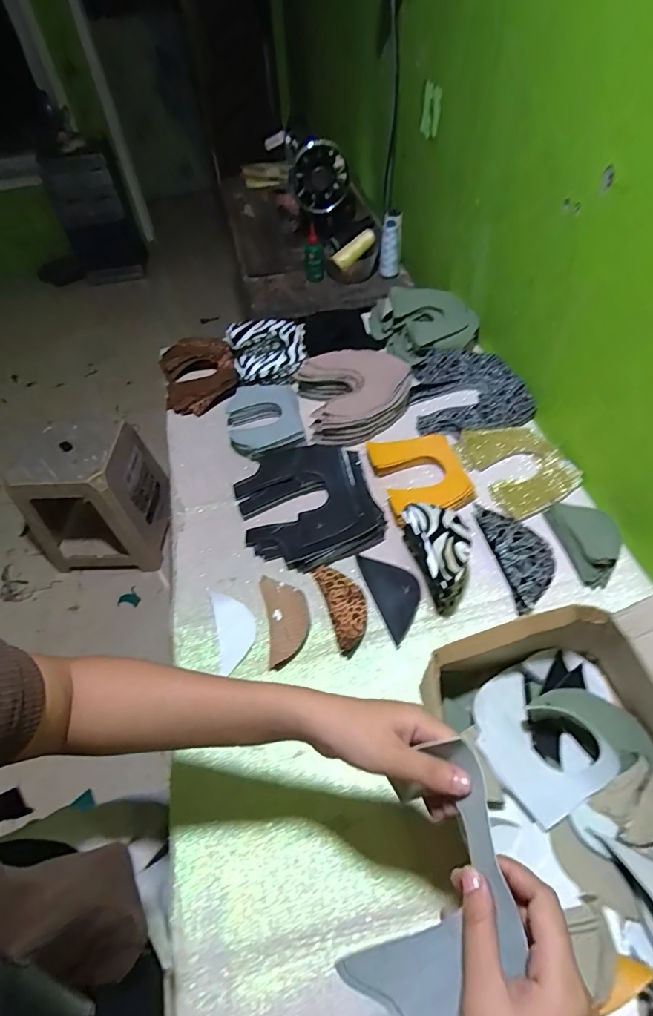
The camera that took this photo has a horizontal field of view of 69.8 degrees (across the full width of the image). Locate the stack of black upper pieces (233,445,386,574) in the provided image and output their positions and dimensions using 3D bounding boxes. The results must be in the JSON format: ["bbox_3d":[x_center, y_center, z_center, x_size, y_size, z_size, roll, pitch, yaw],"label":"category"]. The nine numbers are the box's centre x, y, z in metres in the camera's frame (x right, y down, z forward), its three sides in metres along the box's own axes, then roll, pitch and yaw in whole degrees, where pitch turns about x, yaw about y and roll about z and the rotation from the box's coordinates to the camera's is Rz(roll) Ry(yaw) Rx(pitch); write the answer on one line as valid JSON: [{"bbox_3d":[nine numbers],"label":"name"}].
[{"bbox_3d":[-0.031,-0.010,0.683,0.185,0.037,0.206,-15,54,-7],"label":"stack of black upper pieces"}]

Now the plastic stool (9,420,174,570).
[{"bbox_3d":[-0.710,-0.034,1.428,0.336,0.386,0.315,-6,53,-1],"label":"plastic stool"}]

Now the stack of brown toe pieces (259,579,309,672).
[{"bbox_3d":[-0.049,0.138,0.586,0.055,0.013,0.114,-10,53,-4],"label":"stack of brown toe pieces"}]

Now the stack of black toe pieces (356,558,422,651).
[{"bbox_3d":[0.088,0.105,0.605,0.056,0.010,0.125,-17,54,-9],"label":"stack of black toe pieces"}]

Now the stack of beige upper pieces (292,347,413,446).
[{"bbox_3d":[0.049,-0.198,0.801,0.180,0.059,0.178,-12,53,-6],"label":"stack of beige upper pieces"}]

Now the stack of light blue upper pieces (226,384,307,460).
[{"bbox_3d":[-0.107,-0.154,0.790,0.120,0.035,0.158,-12,53,-5],"label":"stack of light blue upper pieces"}]

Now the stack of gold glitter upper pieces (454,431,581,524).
[{"bbox_3d":[0.291,-0.061,0.710,0.135,0.023,0.165,-18,54,-10],"label":"stack of gold glitter upper pieces"}]

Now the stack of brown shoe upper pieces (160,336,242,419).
[{"bbox_3d":[-0.242,-0.254,0.888,0.138,0.043,0.183,-14,54,-7],"label":"stack of brown shoe upper pieces"}]

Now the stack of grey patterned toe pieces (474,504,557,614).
[{"bbox_3d":[0.256,0.060,0.615,0.072,0.019,0.158,-9,53,-3],"label":"stack of grey patterned toe pieces"}]

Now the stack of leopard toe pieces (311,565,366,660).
[{"bbox_3d":[0.023,0.123,0.591,0.047,0.023,0.117,-16,54,-9],"label":"stack of leopard toe pieces"}]

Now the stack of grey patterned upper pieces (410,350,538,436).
[{"bbox_3d":[0.244,-0.200,0.794,0.186,0.030,0.176,0,53,3],"label":"stack of grey patterned upper pieces"}]

